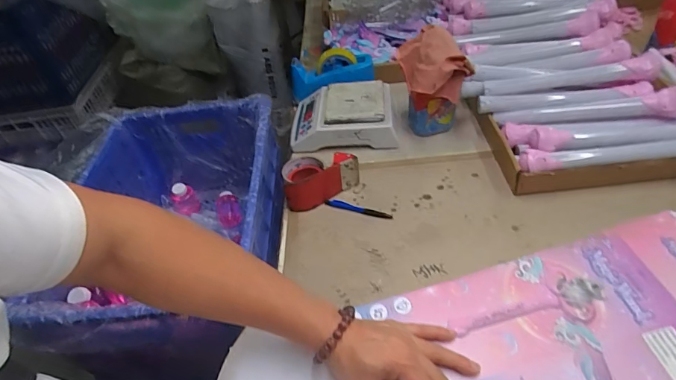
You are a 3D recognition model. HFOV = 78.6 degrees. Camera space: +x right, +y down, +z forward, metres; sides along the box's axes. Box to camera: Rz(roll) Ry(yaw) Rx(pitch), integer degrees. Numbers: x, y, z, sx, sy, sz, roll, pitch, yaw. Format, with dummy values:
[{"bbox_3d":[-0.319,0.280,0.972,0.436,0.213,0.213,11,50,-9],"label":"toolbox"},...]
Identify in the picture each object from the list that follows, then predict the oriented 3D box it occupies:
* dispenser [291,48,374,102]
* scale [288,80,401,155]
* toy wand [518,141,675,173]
[{"bbox_3d":[-0.015,-0.266,0.969,0.195,0.084,0.093,-4,45,6],"label":"dispenser"},{"bbox_3d":[0.009,-0.170,0.913,0.229,0.069,0.171,-3,45,7],"label":"scale"},{"bbox_3d":[0.470,-0.063,0.691,0.311,0.030,0.037,-5,45,5],"label":"toy wand"}]

